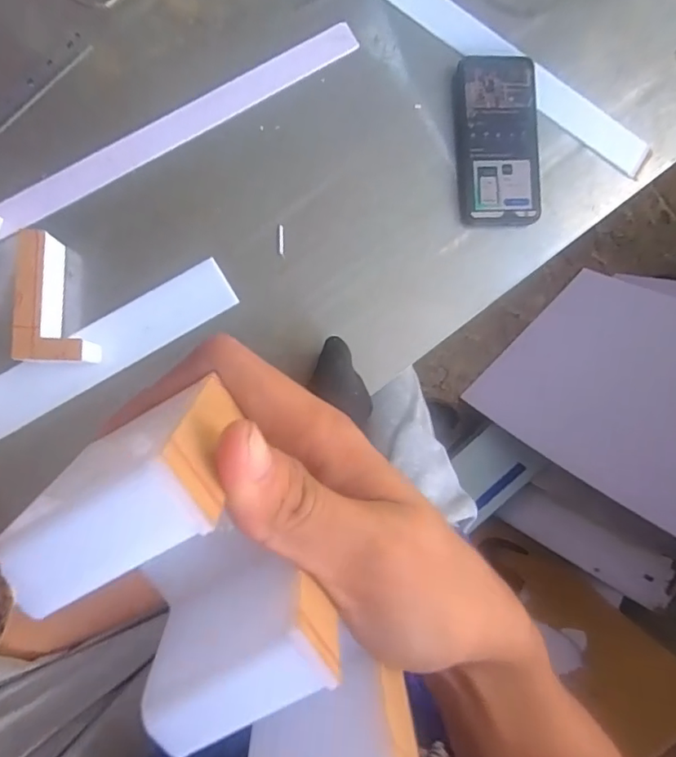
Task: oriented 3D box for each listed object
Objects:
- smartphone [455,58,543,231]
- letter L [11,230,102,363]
[{"bbox_3d":[0.158,-0.234,0.519,0.083,0.013,0.161,-2,89,-7],"label":"smartphone"},{"bbox_3d":[-0.236,-0.067,0.449,0.058,0.045,0.106,1,87,-6],"label":"letter L"}]

